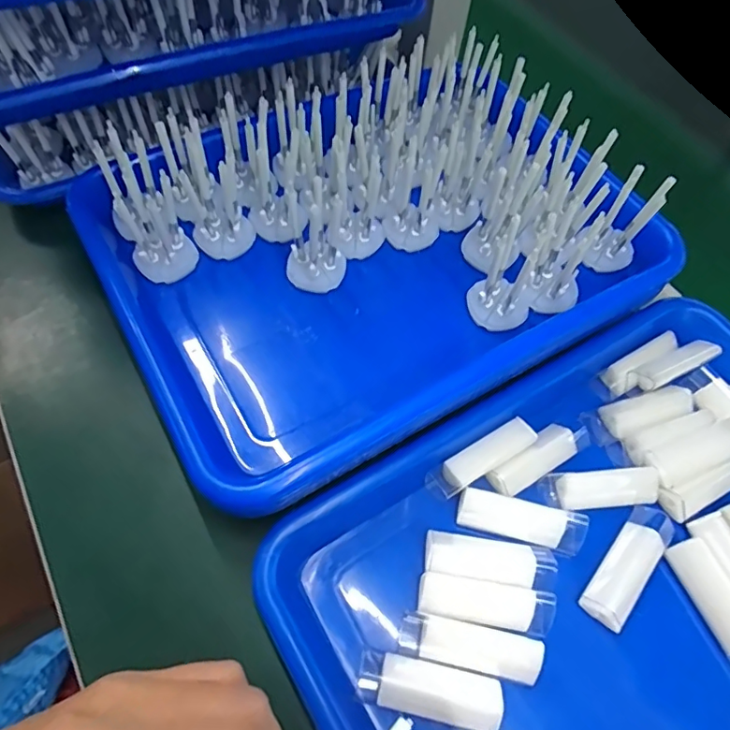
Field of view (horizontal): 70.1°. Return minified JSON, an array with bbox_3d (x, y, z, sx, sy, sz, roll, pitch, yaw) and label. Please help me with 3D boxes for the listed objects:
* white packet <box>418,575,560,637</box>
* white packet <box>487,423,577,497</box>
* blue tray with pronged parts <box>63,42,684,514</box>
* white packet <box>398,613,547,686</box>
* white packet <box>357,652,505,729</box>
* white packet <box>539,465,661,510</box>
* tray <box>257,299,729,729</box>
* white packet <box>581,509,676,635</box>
[{"bbox_3d":[0.061,0.118,0.257,0.066,0.011,0.019,11,60,2],"label":"white packet"},{"bbox_3d":[0.096,0.055,0.298,0.058,0.012,0.020,-27,66,-19],"label":"white packet"},{"bbox_3d":[0.006,-0.089,0.335,0.334,0.076,0.256,-28,66,-19],"label":"blue tray with pronged parts"},{"bbox_3d":[0.050,0.135,0.248,0.065,0.011,0.019,13,60,3],"label":"white packet"},{"bbox_3d":[0.030,0.149,0.238,0.064,0.010,0.022,12,60,2],"label":"white packet"},{"bbox_3d":[0.133,0.070,0.294,0.063,0.013,0.019,-3,61,-6],"label":"white packet"},{"bbox_3d":[0.143,0.115,0.262,0.323,0.037,0.247,-27,66,-18],"label":"tray"},{"bbox_3d":[0.140,0.105,0.273,0.023,0.006,0.069,38,67,19],"label":"white packet"}]

